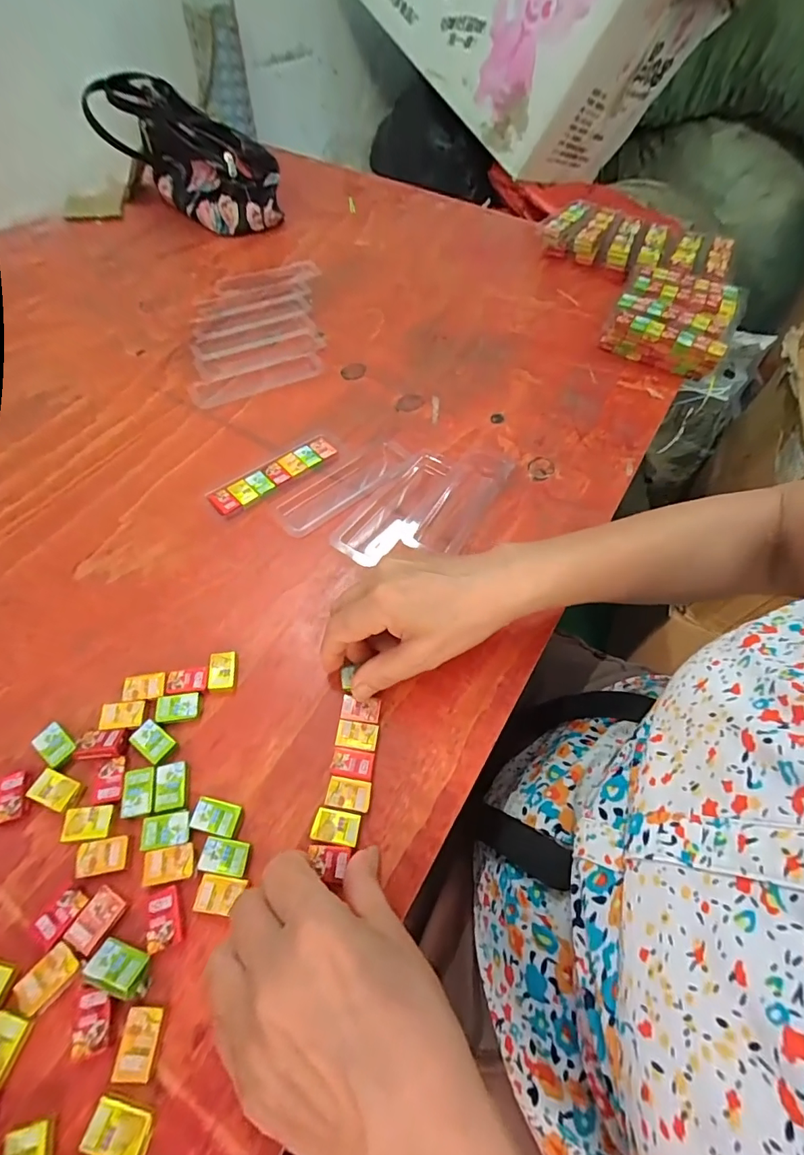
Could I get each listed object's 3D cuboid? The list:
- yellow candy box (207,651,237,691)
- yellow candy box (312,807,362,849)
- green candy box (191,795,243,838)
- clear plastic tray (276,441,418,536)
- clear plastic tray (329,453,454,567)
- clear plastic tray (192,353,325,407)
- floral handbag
[{"bbox_3d":[-0.121,0.064,0.317,0.017,0.008,0.026,-3,58,-6],"label":"yellow candy box"},{"bbox_3d":[-0.038,0.145,0.271,0.026,0.007,0.017,10,58,3],"label":"yellow candy box"},{"bbox_3d":[-0.107,0.138,0.269,0.025,0.004,0.017,12,58,4],"label":"green candy box"},{"bbox_3d":[-0.049,-0.080,0.412,0.132,0.006,0.048,-36,67,-23],"label":"clear plastic tray"},{"bbox_3d":[-0.006,-0.064,0.403,0.045,0.007,0.131,30,61,15],"label":"clear plastic tray"},{"bbox_3d":[-0.148,-0.205,0.482,0.136,0.006,0.035,-23,62,-17],"label":"clear plastic tray"},{"bbox_3d":[-0.286,-0.553,0.624,0.209,0.135,0.125,18,59,8],"label":"floral handbag"}]

